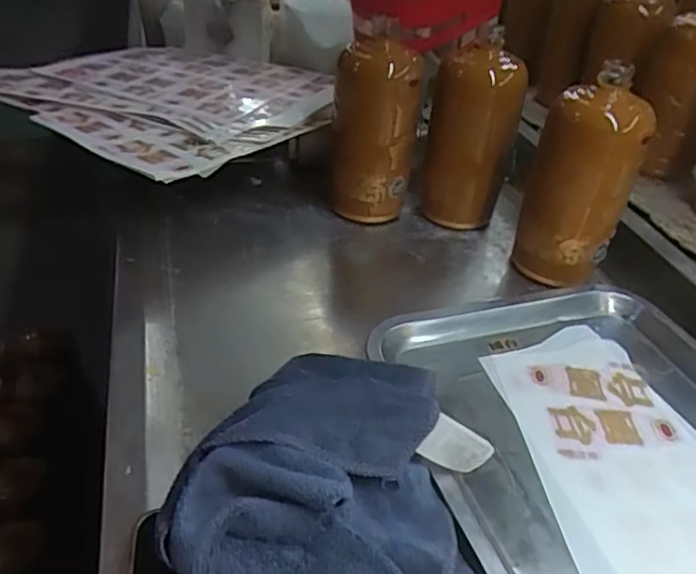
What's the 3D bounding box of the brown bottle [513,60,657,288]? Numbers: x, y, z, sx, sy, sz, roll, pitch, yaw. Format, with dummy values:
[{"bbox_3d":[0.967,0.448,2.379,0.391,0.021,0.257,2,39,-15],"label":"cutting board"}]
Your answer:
[{"bbox_3d":[0.204,-0.088,0.544,0.083,0.171,0.066,1,38,-1],"label":"brown bottle"}]

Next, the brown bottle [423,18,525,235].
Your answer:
[{"bbox_3d":[0.121,-0.149,0.622,0.087,0.174,0.074,16,40,17],"label":"brown bottle"}]

